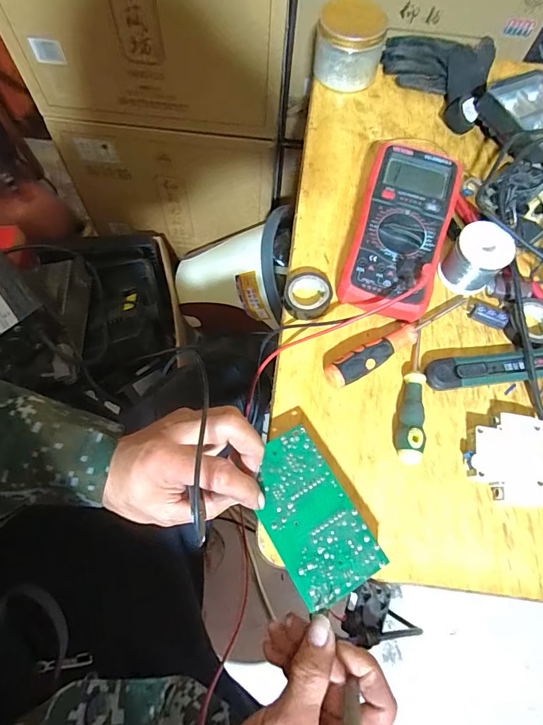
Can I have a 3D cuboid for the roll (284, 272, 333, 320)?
[{"bbox_3d":[0.037,-0.066,0.413,0.046,0.021,0.044,1,71,-3],"label":"roll"}]

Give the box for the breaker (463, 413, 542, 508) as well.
[{"bbox_3d":[0.208,0.083,0.363,0.069,0.017,0.075,10,71,0],"label":"breaker"}]

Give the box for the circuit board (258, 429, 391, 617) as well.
[{"bbox_3d":[0.028,0.118,0.323,0.069,0.005,0.121,-30,70,-12],"label":"circuit board"}]

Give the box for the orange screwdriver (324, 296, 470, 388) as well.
[{"bbox_3d":[0.126,-0.022,0.396,0.170,0.023,0.024,-28,75,-12],"label":"orange screwdriver"}]

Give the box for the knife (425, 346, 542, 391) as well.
[{"bbox_3d":[0.213,0.005,0.393,0.130,0.016,0.029,-7,72,-5],"label":"knife"}]

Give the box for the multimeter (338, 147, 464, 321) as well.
[{"bbox_3d":[0.129,-0.132,0.420,0.088,0.050,0.184,18,71,3],"label":"multimeter"}]

